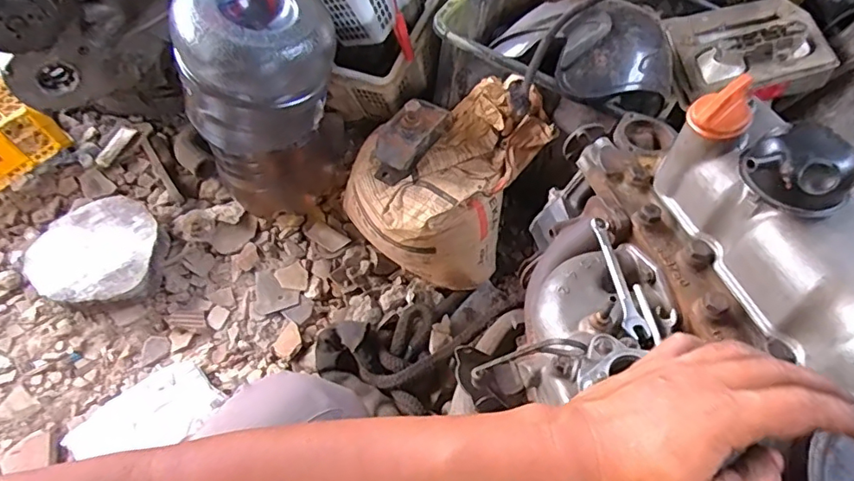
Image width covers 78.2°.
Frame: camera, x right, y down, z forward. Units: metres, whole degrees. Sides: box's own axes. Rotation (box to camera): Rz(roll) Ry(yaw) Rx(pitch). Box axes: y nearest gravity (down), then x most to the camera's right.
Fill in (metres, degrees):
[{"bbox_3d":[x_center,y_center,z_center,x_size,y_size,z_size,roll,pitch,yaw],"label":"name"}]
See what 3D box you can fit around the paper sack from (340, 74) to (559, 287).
[{"bbox_3d":[0.016,-0.116,1.006,0.319,0.286,0.298,25,59,16],"label":"paper sack"}]

